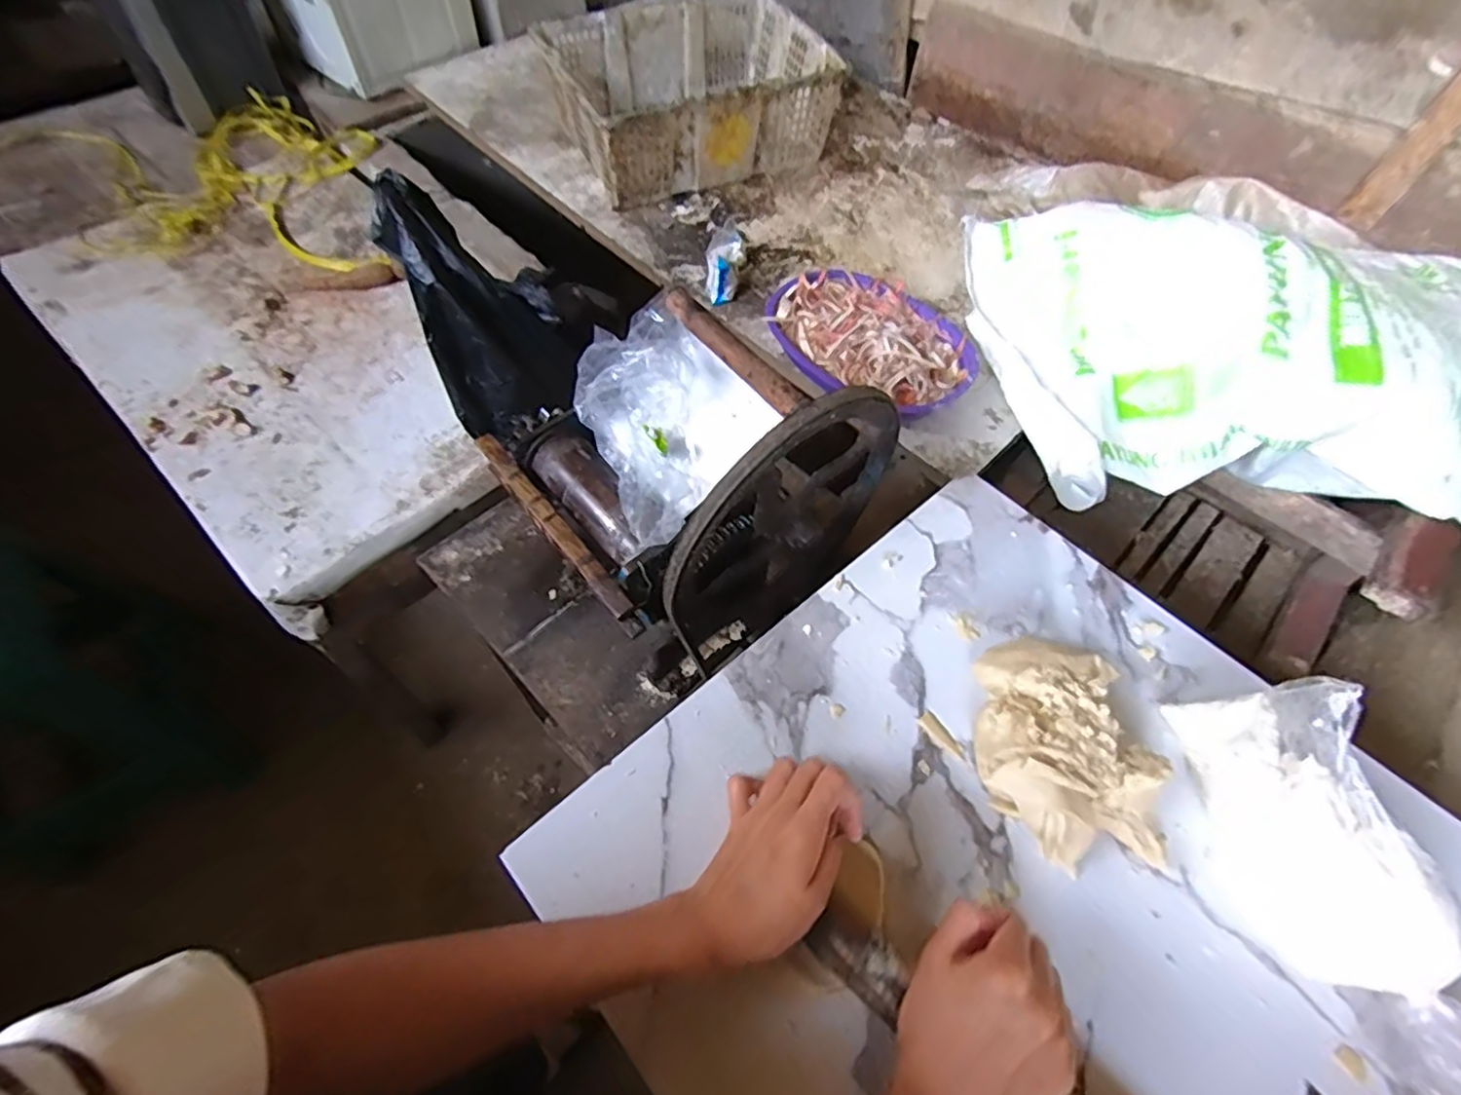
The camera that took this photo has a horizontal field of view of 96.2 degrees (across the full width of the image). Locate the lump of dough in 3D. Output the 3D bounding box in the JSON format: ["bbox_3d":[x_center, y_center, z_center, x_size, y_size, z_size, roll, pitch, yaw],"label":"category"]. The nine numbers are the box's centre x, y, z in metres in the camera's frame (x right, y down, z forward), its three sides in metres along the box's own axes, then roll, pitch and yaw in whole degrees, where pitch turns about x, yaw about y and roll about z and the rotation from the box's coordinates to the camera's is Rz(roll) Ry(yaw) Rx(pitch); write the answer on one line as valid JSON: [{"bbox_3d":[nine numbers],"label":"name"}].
[{"bbox_3d":[0.228,0.134,0.443,0.117,0.058,0.140,13,59,5],"label":"lump of dough"}]

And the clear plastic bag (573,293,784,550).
[{"bbox_3d":[-0.060,-0.105,0.569,0.151,0.102,0.182,33,63,16],"label":"clear plastic bag"}]

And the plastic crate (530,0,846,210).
[{"bbox_3d":[-0.076,-0.835,1.211,0.471,0.153,0.331,-23,63,-15],"label":"plastic crate"}]

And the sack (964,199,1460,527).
[{"bbox_3d":[0.649,-0.243,0.836,0.657,0.188,0.395,8,59,2],"label":"sack"}]

